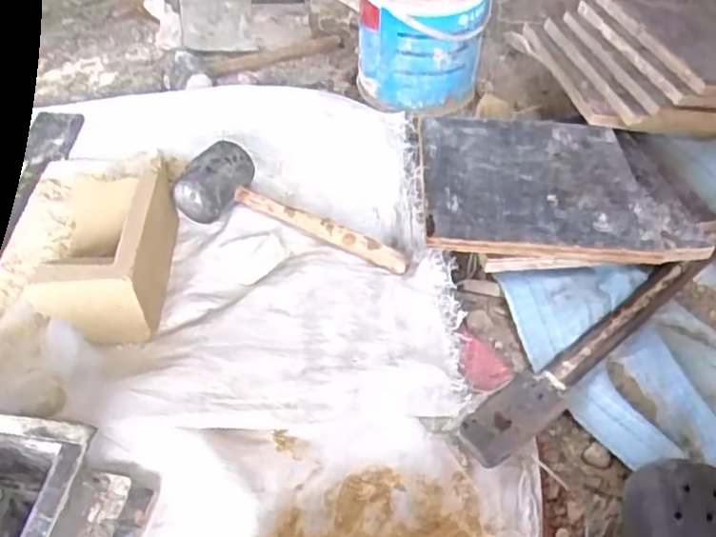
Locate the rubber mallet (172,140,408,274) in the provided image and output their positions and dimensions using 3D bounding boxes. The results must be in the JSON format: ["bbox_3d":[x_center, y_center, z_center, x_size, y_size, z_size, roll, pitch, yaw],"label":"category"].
[{"bbox_3d":[-0.071,-0.077,0.811,0.277,0.063,0.094,14,50,10],"label":"rubber mallet"}]

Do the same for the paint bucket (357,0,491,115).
[{"bbox_3d":[0.087,-0.330,0.956,0.169,0.183,0.155,5,49,2],"label":"paint bucket"}]

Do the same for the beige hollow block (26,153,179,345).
[{"bbox_3d":[-0.267,-0.031,0.745,0.107,0.081,0.193,0,49,-2],"label":"beige hollow block"}]

